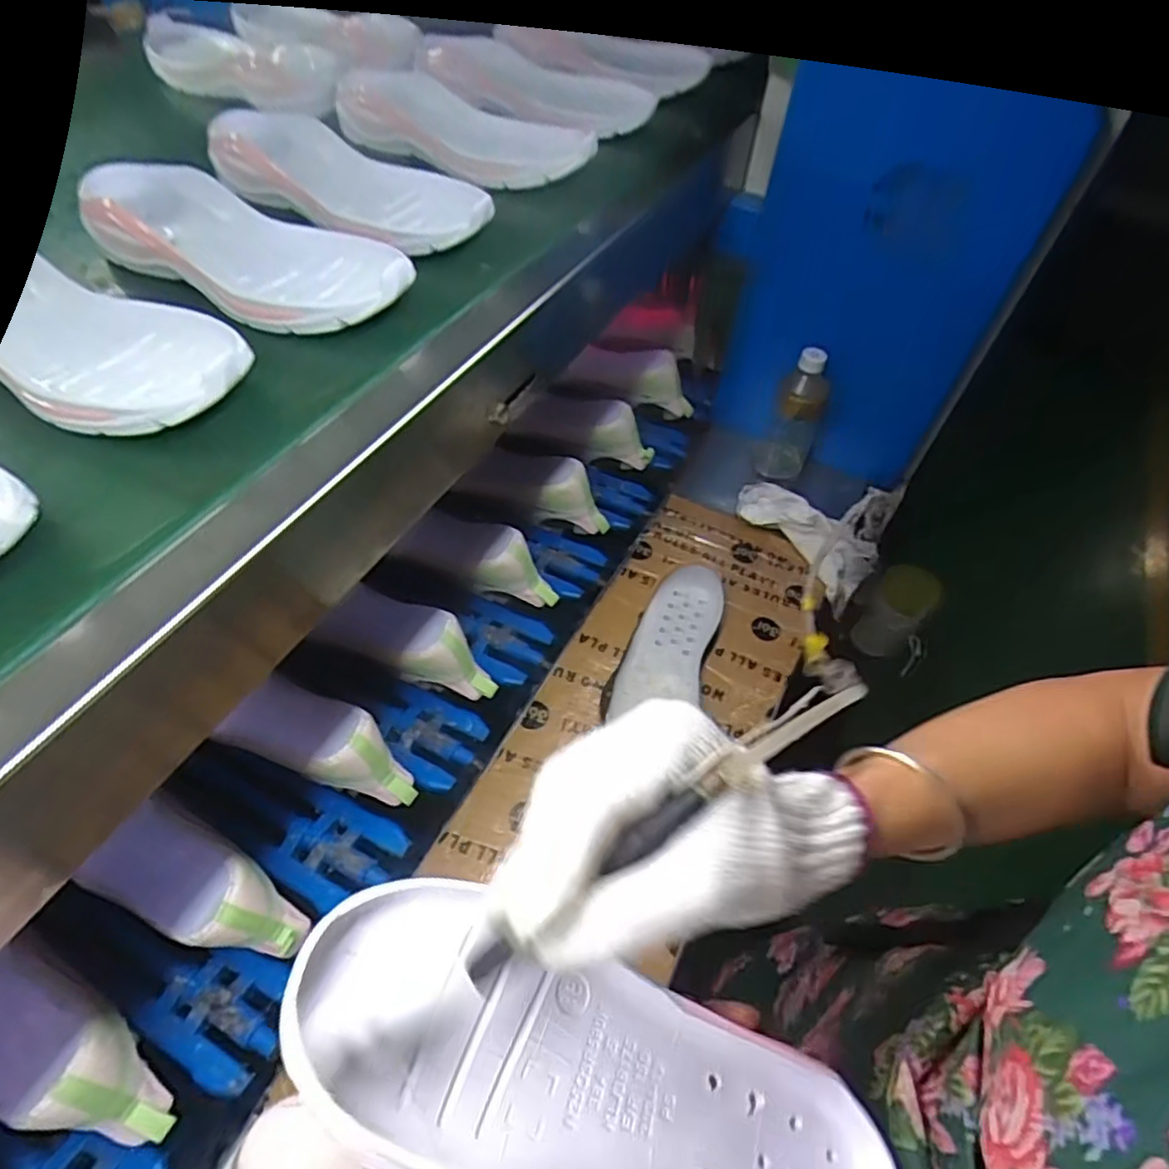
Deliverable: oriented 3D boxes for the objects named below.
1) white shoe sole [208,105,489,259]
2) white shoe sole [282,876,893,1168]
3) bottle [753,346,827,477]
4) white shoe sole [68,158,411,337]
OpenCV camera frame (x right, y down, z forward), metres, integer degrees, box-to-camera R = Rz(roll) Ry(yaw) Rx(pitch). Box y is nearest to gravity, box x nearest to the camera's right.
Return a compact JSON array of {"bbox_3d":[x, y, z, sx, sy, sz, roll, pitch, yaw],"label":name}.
[{"bbox_3d":[-0.182,-0.308,0.509,0.248,0.038,0.076,29,59,17],"label":"white shoe sole"},{"bbox_3d":[0.012,0.197,0.257,0.253,0.041,0.085,28,56,-9],"label":"white shoe sole"},{"bbox_3d":[0.257,-0.198,0.820,0.063,0.188,0.058,20,57,11],"label":"bottle"},{"bbox_3d":[-0.229,-0.226,0.448,0.236,0.039,0.084,22,57,12],"label":"white shoe sole"}]

